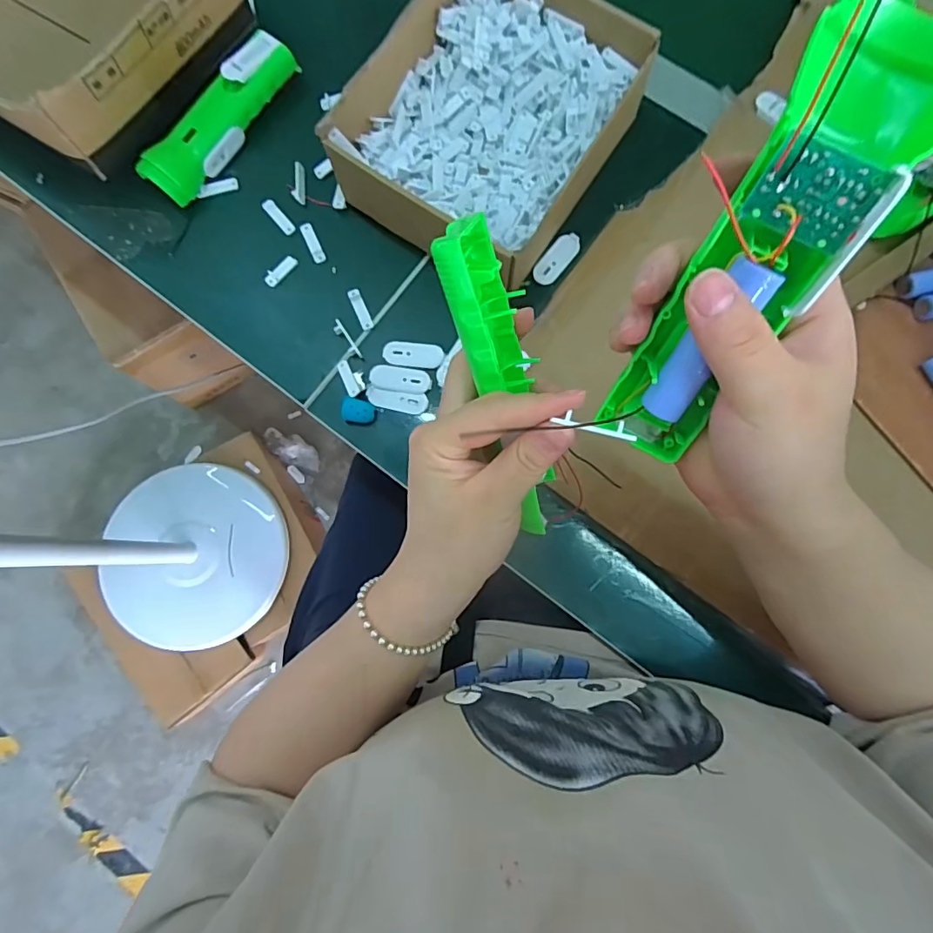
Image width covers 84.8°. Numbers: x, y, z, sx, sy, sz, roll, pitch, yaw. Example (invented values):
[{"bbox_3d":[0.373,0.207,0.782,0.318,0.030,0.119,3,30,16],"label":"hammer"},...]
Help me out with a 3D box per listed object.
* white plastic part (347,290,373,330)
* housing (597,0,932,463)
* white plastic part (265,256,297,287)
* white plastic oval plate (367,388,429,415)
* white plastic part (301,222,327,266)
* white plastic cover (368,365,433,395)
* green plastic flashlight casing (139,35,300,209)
[{"bbox_3d":[-0.088,-0.131,0.424,0.010,0.004,0.038,-23,81,-2],"label":"white plastic part"},{"bbox_3d":[0.105,-0.071,0.191,0.047,0.028,0.166,31,126,6],"label":"housing"},{"bbox_3d":[-0.158,-0.165,0.432,0.011,0.005,0.031,43,85,8],"label":"white plastic part"},{"bbox_3d":[-0.056,-0.053,0.415,0.049,0.006,0.017,6,81,3],"label":"white plastic oval plate"},{"bbox_3d":[-0.131,-0.191,0.435,0.011,0.004,0.040,-23,81,-2],"label":"white plastic part"},{"bbox_3d":[-0.054,-0.070,0.413,0.050,0.004,0.020,7,81,3],"label":"white plastic cover"},{"bbox_3d":[-0.209,-0.295,0.436,0.042,0.036,0.161,36,84,7],"label":"green plastic flashlight casing"}]

